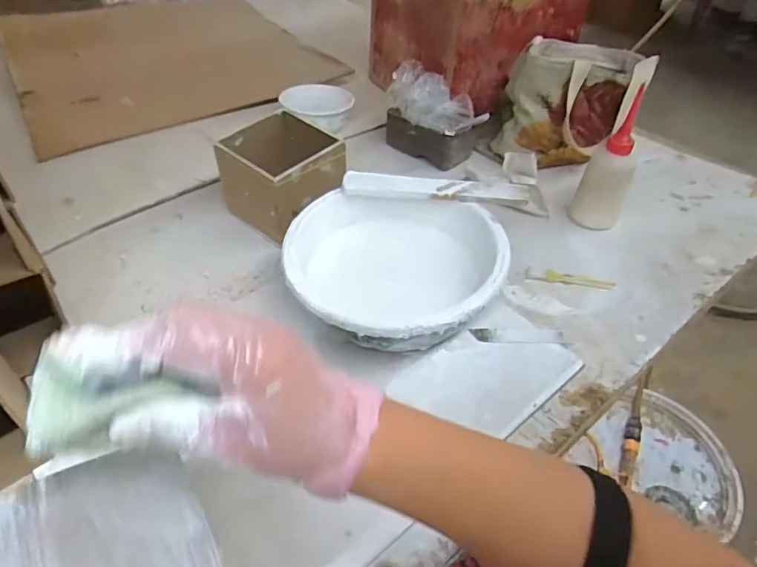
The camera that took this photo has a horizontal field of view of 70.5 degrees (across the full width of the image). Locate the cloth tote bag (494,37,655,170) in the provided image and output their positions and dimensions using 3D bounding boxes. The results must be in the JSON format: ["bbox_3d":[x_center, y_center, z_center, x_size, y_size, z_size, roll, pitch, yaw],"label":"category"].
[{"bbox_3d":[0.290,-0.275,0.790,0.175,0.137,0.196,25,50,22],"label":"cloth tote bag"}]

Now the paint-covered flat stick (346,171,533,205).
[{"bbox_3d":[0.063,-0.106,0.589,0.200,0.010,0.034,6,60,4],"label":"paint-covered flat stick"}]

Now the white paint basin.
[{"bbox_3d":[0.014,-0.001,0.550,0.218,0.083,0.185,6,46,5],"label":"white paint basin"}]

